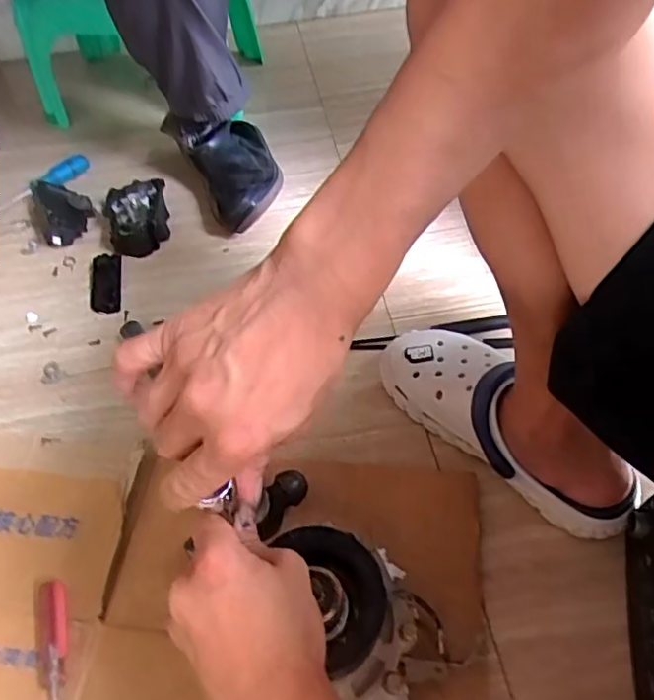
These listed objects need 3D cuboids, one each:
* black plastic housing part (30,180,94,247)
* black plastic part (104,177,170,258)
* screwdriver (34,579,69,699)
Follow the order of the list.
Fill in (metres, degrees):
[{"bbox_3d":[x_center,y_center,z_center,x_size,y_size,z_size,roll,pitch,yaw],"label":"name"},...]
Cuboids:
[{"bbox_3d":[-0.388,-0.202,0.866,0.085,0.042,0.108,-25,55,-16],"label":"black plastic housing part"},{"bbox_3d":[-0.270,-0.191,0.849,0.088,0.039,0.121,-15,53,-9],"label":"black plastic part"},{"bbox_3d":[-0.222,0.281,0.468,0.028,0.023,0.192,-12,52,-6],"label":"screwdriver"}]

